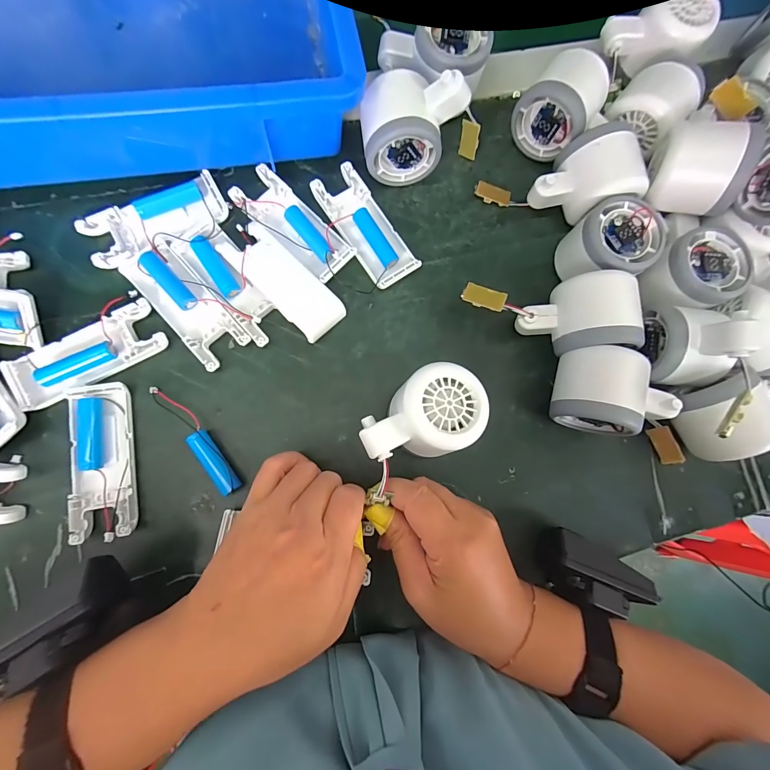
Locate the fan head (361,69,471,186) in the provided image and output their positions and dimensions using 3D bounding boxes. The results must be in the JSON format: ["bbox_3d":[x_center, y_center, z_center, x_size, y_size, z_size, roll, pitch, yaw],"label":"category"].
[{"bbox_3d":[0.020,-0.201,0.277,0.076,0.066,0.051,-8,84,-6],"label":"fan head"}]

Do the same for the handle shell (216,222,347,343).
[{"bbox_3d":[-0.077,-0.080,0.277,0.098,0.016,0.041,44,81,1],"label":"handle shell"}]

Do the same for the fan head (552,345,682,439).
[{"bbox_3d":[0.169,0.008,0.268,0.077,0.051,0.057,17,82,-3],"label":"fan head"}]

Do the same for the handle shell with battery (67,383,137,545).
[{"bbox_3d":[-0.200,0.053,0.248,0.038,0.017,0.104,-8,84,-6],"label":"handle shell with battery"}]

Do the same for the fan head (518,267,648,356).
[{"bbox_3d":[0.146,-0.051,0.274,0.084,0.055,0.055,-4,83,-6],"label":"fan head"}]

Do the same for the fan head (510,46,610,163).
[{"bbox_3d":[0.148,-0.230,0.300,0.059,0.055,0.060,44,81,1],"label":"fan head"}]

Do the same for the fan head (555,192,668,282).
[{"bbox_3d":[0.175,-0.109,0.285,0.069,0.053,0.055,-23,85,-8],"label":"fan head"}]

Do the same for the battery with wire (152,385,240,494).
[{"bbox_3d":[-0.135,0.038,0.259,0.014,0.021,0.093,-37,87,-8],"label":"battery with wire"}]

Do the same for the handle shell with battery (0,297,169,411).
[{"bbox_3d":[-0.215,-0.022,0.257,0.103,0.015,0.041,-30,86,-8],"label":"handle shell with battery"}]

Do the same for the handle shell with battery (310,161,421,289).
[{"bbox_3d":[-0.016,-0.129,0.292,0.040,0.012,0.103,-34,87,-8],"label":"handle shell with battery"}]

